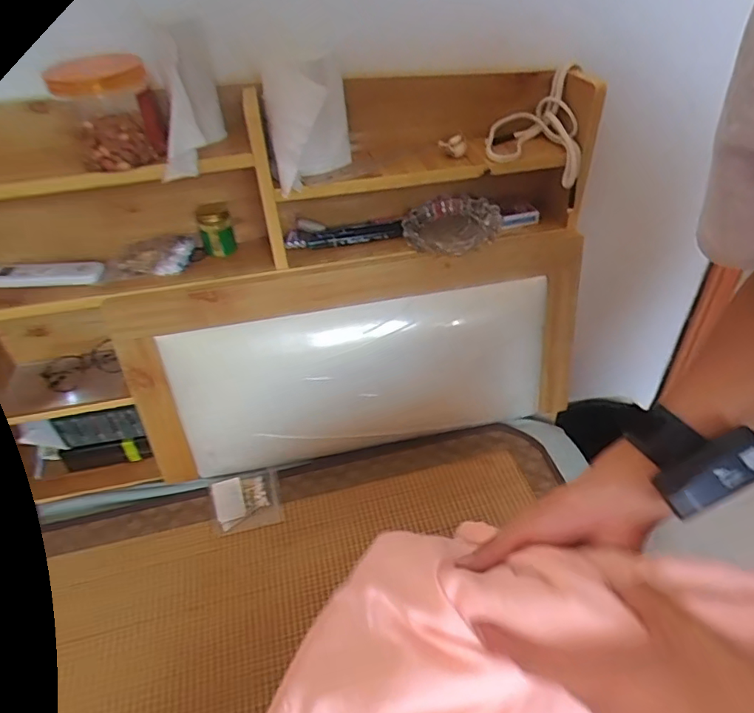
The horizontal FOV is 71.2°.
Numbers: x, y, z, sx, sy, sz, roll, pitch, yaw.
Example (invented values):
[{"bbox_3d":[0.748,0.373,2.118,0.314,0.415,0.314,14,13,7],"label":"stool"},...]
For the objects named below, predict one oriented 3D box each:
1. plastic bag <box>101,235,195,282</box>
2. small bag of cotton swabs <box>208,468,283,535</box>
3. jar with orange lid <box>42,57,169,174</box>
[{"bbox_3d":[-0.302,-0.127,0.699,0.119,0.033,0.066,-3,40,1],"label":"plastic bag"},{"bbox_3d":[-0.192,0.206,0.769,0.097,0.030,0.083,-11,40,-7],"label":"small bag of cotton swabs"},{"bbox_3d":[-0.283,-0.265,0.574,0.106,0.094,0.096,-18,42,-16],"label":"jar with orange lid"}]

